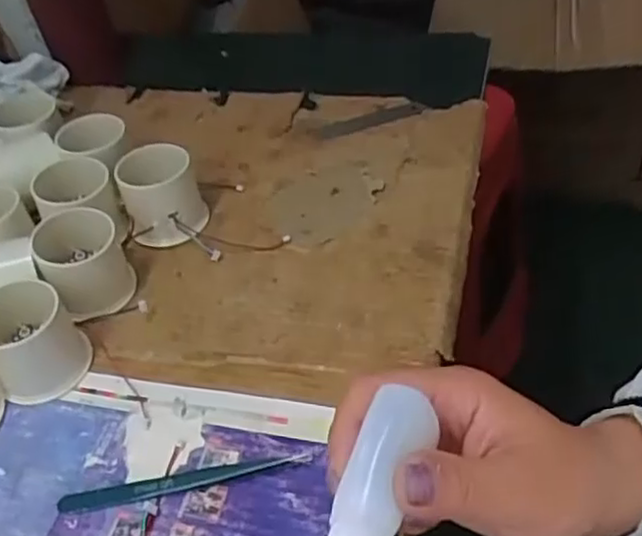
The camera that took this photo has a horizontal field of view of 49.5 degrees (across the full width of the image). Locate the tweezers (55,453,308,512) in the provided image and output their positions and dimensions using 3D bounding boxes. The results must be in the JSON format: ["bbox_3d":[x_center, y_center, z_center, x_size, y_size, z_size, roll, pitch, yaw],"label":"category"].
[{"bbox_3d":[-0.069,0.108,0.354,0.127,0.006,0.010,-10,46,-2],"label":"tweezers"}]

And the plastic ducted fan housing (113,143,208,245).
[{"bbox_3d":[-0.108,-0.049,0.478,0.052,0.051,0.056,-16,46,-8],"label":"plastic ducted fan housing"}]

